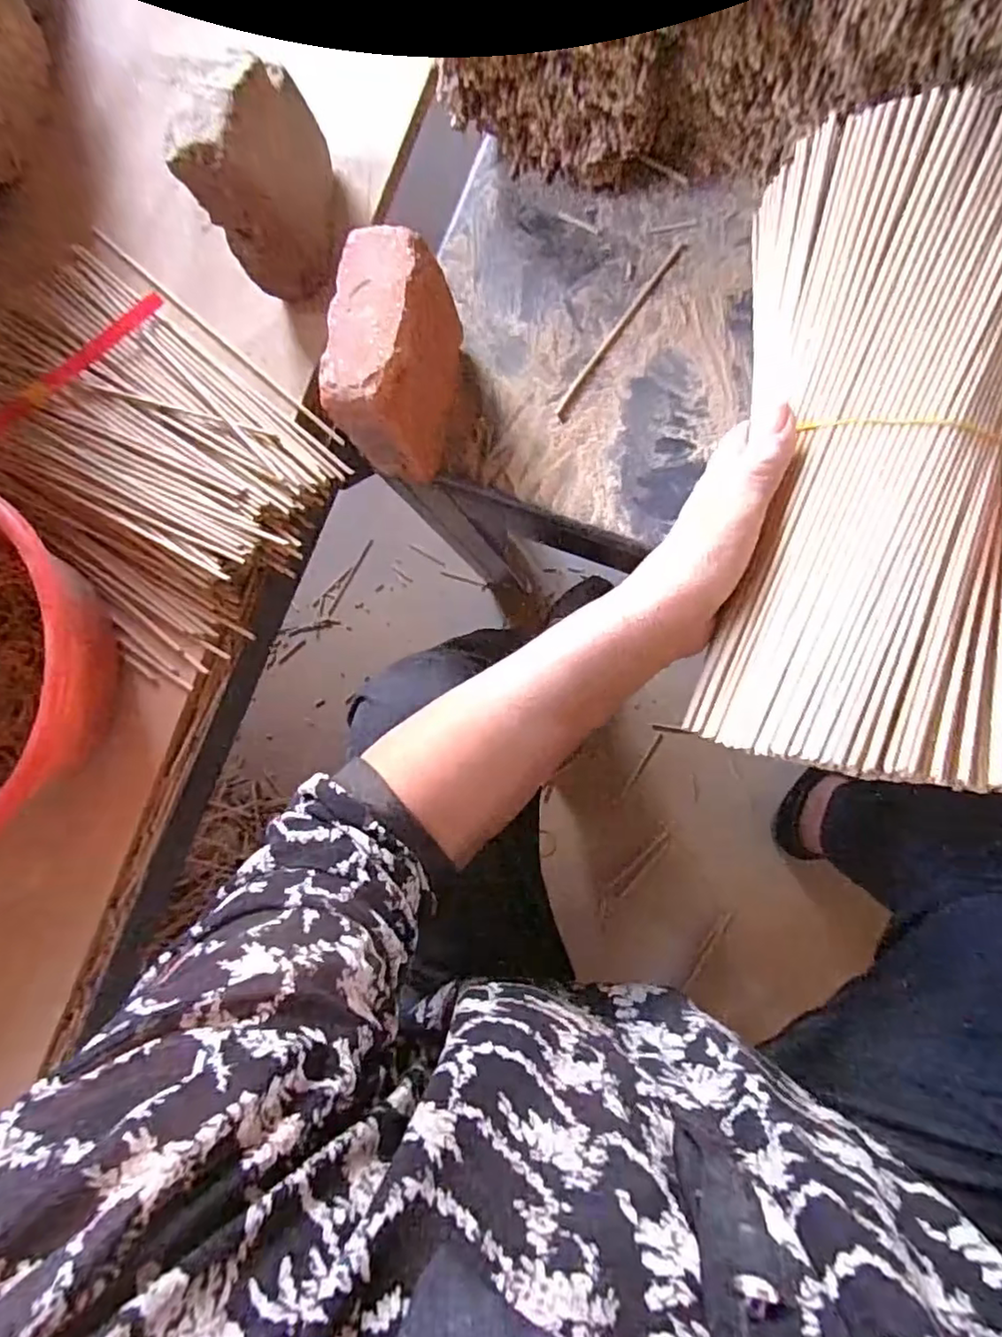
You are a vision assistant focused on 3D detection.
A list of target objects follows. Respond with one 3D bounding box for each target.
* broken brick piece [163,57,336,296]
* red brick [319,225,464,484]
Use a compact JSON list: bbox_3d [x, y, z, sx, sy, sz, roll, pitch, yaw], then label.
[{"bbox_3d":[-0.166,-0.340,0.442,0.069,0.138,0.120,-3,85,3],"label":"broken brick piece"},{"bbox_3d":[-0.070,-0.203,0.426,0.061,0.105,0.121,9,86,4],"label":"red brick"}]

